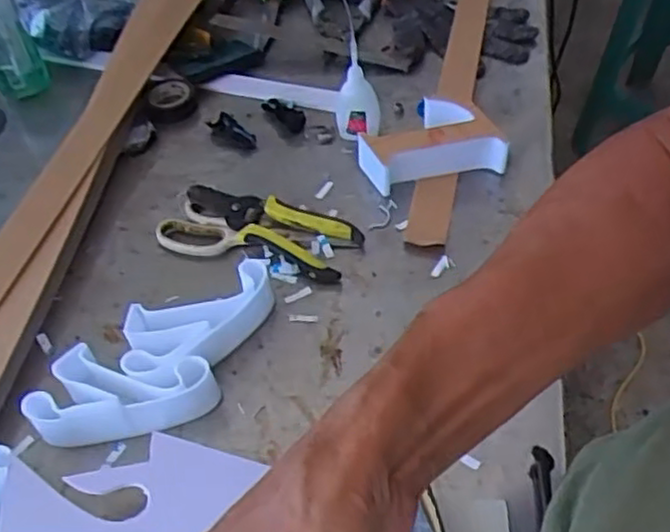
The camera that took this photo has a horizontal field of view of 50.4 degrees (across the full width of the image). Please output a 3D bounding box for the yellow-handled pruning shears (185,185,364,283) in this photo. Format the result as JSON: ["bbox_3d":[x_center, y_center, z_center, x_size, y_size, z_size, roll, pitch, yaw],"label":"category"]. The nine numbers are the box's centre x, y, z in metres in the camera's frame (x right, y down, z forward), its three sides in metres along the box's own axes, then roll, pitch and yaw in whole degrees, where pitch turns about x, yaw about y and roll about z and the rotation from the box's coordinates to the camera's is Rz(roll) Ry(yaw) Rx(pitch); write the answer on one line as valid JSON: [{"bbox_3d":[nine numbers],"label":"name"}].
[{"bbox_3d":[-0.059,-0.045,0.676,0.172,0.022,0.077,23,56,21],"label":"yellow-handled pruning shears"}]

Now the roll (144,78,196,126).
[{"bbox_3d":[-0.187,-0.187,0.812,0.053,0.016,0.066,-8,51,-2],"label":"roll"}]

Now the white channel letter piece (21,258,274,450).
[{"bbox_3d":[-0.133,0.073,0.571,0.099,0.043,0.204,32,59,26],"label":"white channel letter piece"}]

